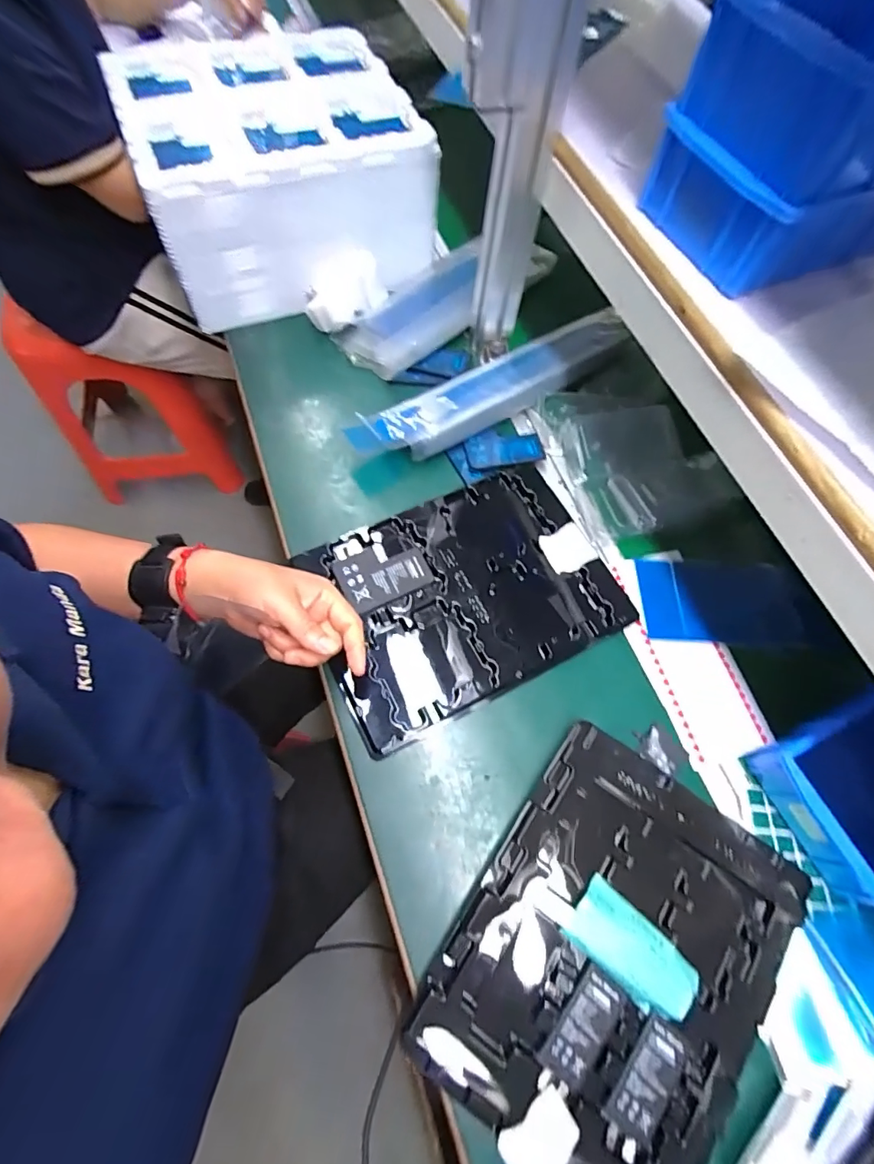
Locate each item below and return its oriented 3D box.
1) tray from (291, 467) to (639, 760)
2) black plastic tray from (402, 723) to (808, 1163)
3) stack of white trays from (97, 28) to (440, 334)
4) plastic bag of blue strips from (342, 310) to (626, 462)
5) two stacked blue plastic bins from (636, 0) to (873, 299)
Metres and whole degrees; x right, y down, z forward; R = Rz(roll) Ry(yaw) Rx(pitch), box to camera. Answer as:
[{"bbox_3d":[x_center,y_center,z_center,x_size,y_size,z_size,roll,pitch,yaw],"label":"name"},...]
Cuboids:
[{"bbox_3d":[0.024,0.008,0.478,0.284,0.012,0.208,-24,71,-14],"label":"tray"},{"bbox_3d":[0.138,0.290,0.364,0.223,0.019,0.277,34,69,9],"label":"black plastic tray"},{"bbox_3d":[-0.199,-0.520,0.607,0.321,0.150,0.283,-18,70,-12],"label":"stack of white trays"},{"bbox_3d":[0.071,-0.237,0.567,0.371,0.034,0.079,-30,73,-16],"label":"plastic bag of blue strips"},{"bbox_3d":[0.273,-0.322,0.328,0.224,0.134,0.148,-21,71,-13],"label":"two stacked blue plastic bins"}]

